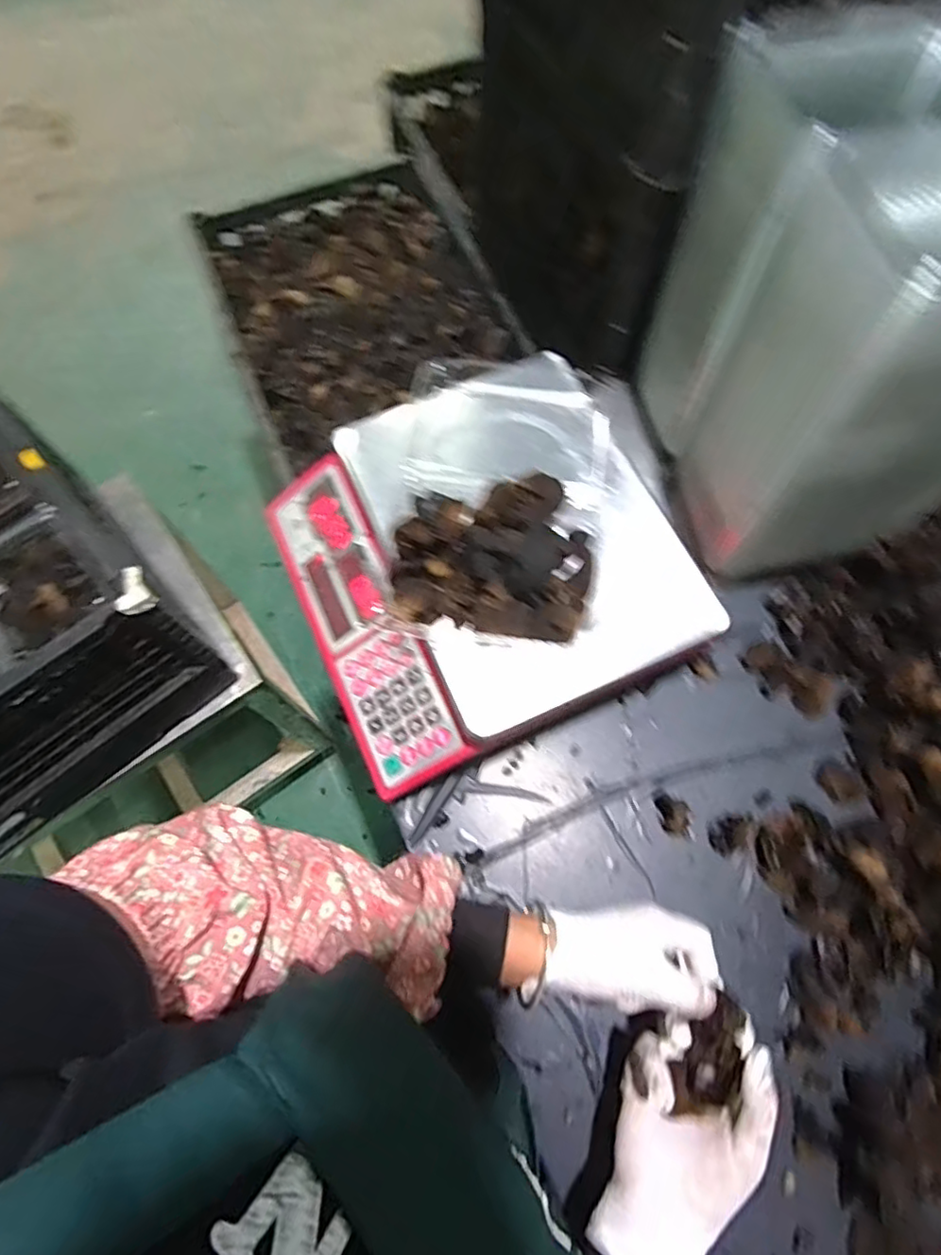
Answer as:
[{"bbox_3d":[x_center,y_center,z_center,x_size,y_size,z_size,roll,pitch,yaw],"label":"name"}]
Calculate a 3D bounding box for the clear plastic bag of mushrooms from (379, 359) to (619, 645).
[{"bbox_3d":[0.028,-0.117,0.492,0.175,0.056,0.270,4,70,1],"label":"clear plastic bag of mushrooms"}]

